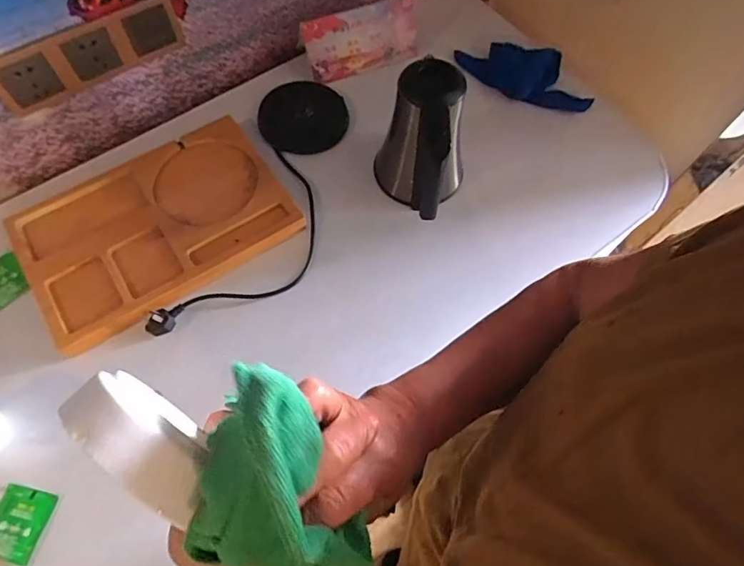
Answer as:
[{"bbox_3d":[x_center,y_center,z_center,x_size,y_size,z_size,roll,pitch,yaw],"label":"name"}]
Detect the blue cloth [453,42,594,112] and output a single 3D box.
[{"bbox_3d":[0.226,-0.314,0.729,0.198,0.050,0.064,21,67,8],"label":"blue cloth"}]

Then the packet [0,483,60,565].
[{"bbox_3d":[-0.387,0.264,0.544,0.067,0.007,0.071,9,63,11],"label":"packet"}]

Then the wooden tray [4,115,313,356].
[{"bbox_3d":[-0.301,-0.084,0.694,0.347,0.026,0.238,-31,70,-14],"label":"wooden tray"}]

